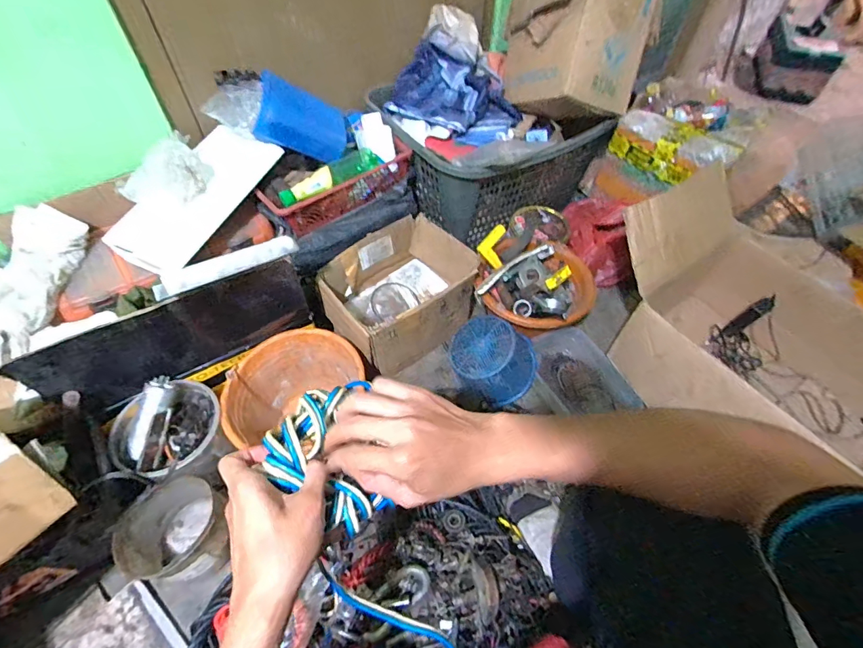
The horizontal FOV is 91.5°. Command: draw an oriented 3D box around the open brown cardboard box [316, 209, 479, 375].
[{"bbox_3d":[-0.076,-0.065,0.956,0.312,0.183,0.239,-31,61,-21],"label":"open brown cardboard box"}]

